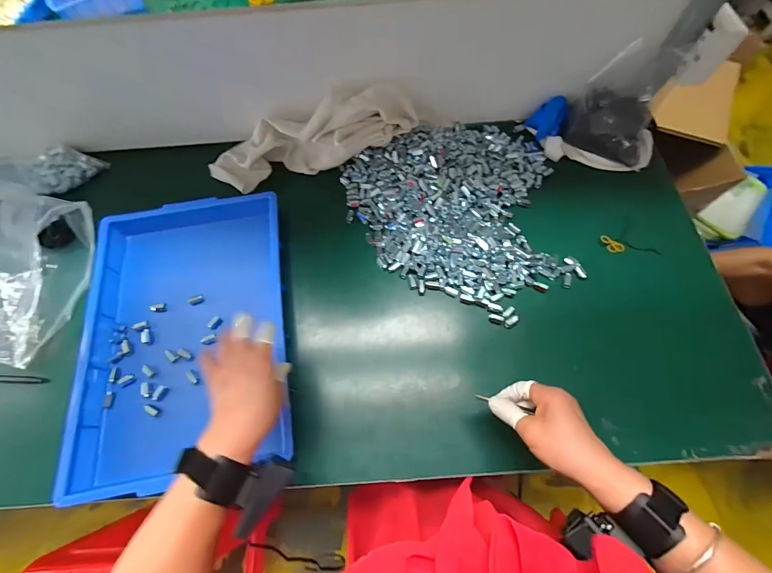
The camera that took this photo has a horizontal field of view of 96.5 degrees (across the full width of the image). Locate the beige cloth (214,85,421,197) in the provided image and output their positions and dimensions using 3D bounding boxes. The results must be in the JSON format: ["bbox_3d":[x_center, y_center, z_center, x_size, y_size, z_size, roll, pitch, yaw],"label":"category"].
[{"bbox_3d":[-0.135,-0.257,0.618,0.387,0.105,0.085,-15,66,8],"label":"beige cloth"}]

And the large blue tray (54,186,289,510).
[{"bbox_3d":[-0.293,0.057,0.515,0.285,0.041,0.417,-10,67,-3],"label":"large blue tray"}]

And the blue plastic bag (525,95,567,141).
[{"bbox_3d":[0.302,-0.314,0.643,0.063,0.046,0.069,30,71,13],"label":"blue plastic bag"}]

